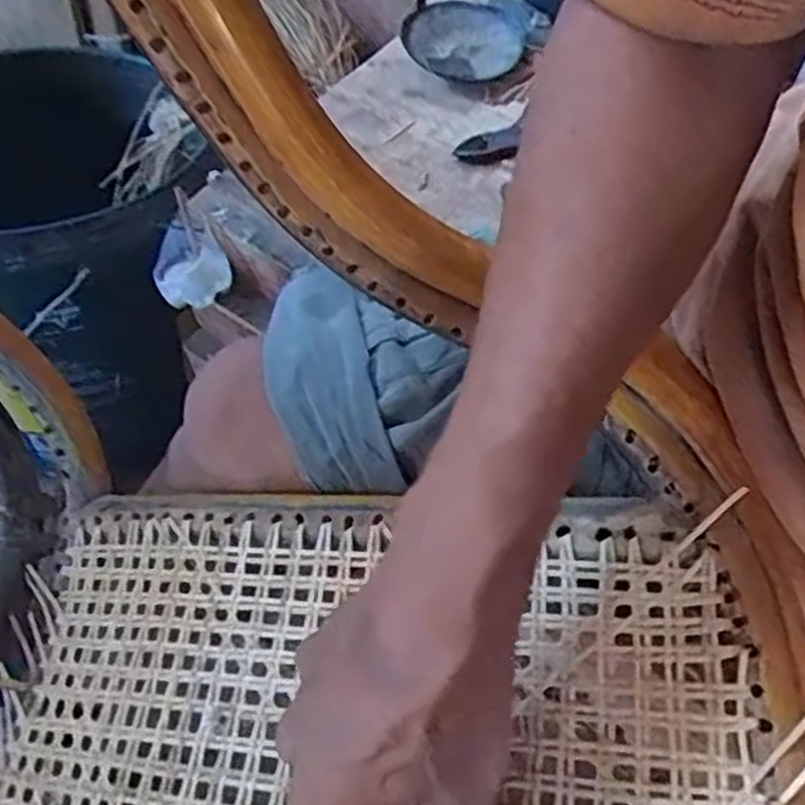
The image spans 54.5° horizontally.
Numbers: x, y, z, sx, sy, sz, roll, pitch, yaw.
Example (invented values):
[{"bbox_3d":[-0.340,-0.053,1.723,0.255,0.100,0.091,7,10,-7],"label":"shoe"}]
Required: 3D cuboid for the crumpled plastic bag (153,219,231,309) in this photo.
[{"bbox_3d":[-0.157,-0.102,0.575,0.053,0.042,0.058,-21,58,-11],"label":"crumpled plastic bag"}]

